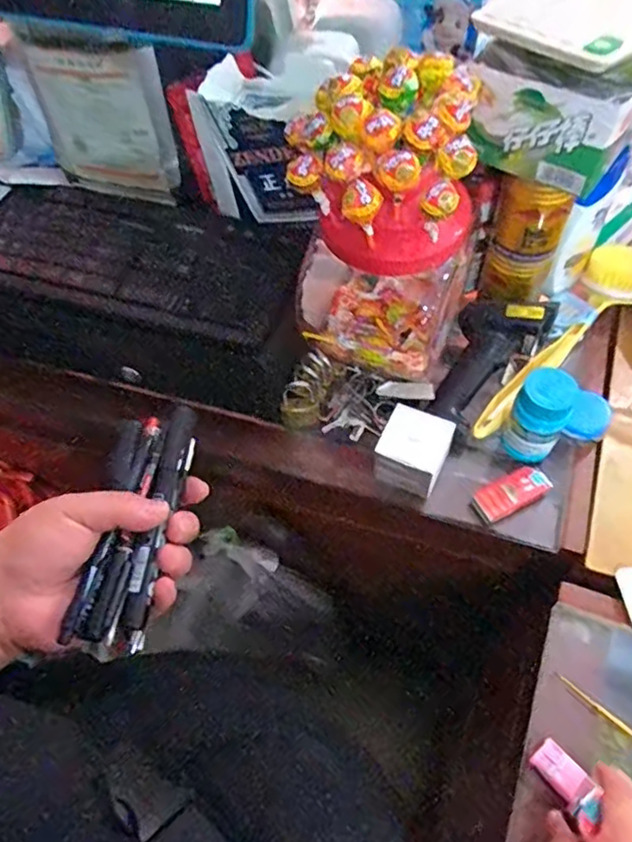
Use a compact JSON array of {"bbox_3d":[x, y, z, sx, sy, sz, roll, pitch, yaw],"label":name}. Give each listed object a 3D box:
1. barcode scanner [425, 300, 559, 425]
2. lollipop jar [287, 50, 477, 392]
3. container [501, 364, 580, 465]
[{"bbox_3d":[0.159,-0.070,0.593,0.073,0.052,0.153,41,84,24],"label":"barcode scanner"},{"bbox_3d":[0.058,-0.149,0.495,0.129,0.246,0.129,-2,59,4],"label":"lollipop jar"},{"bbox_3d":[0.200,-0.002,0.538,0.045,0.086,0.053,26,65,19],"label":"container"}]

